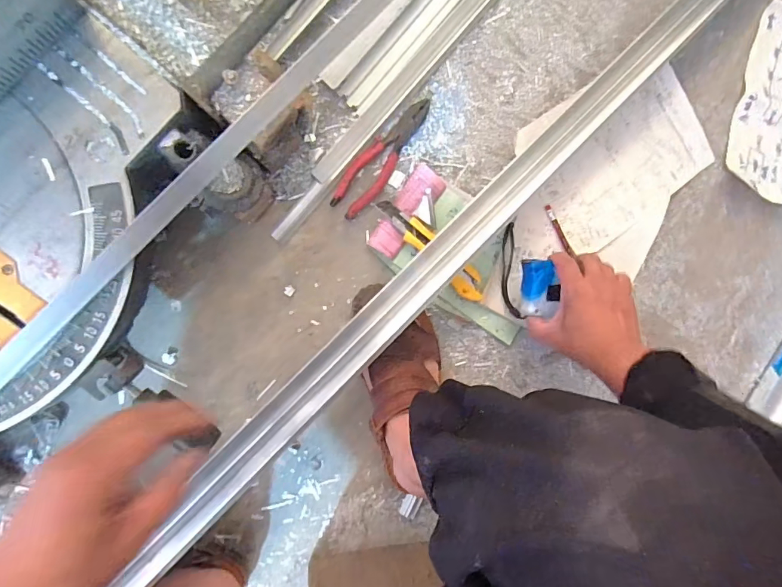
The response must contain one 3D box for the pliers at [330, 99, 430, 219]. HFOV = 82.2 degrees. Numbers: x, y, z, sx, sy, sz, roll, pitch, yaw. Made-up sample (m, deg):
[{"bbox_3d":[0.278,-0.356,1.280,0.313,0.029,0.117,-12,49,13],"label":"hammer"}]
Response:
[{"bbox_3d":[-0.011,-0.171,0.559,0.049,0.014,0.170,38,87,-9],"label":"pliers"}]

